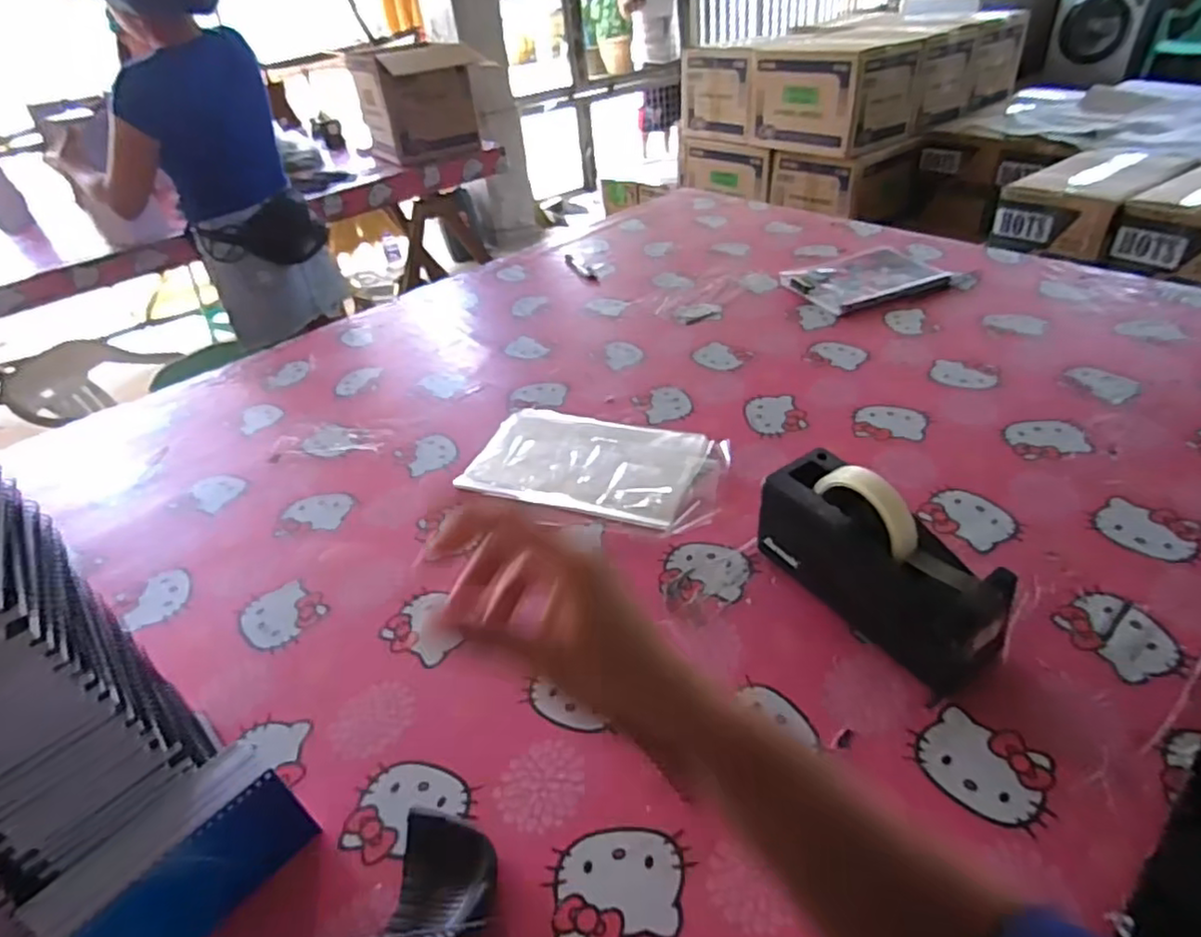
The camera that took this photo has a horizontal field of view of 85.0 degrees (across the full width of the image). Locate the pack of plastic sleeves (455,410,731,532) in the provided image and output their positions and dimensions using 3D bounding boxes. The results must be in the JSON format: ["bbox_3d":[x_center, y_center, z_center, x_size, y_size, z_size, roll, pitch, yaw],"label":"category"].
[{"bbox_3d":[-0.006,-0.008,0.761,0.292,0.018,0.172,10,42,20],"label":"pack of plastic sleeves"}]

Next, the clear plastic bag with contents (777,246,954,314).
[{"bbox_3d":[0.436,-0.312,1.076,0.239,0.017,0.164,-17,40,-13],"label":"clear plastic bag with contents"}]

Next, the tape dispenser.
[{"bbox_3d":[0.228,0.073,0.545,0.071,0.119,0.202,-25,42,-21],"label":"tape dispenser"}]

